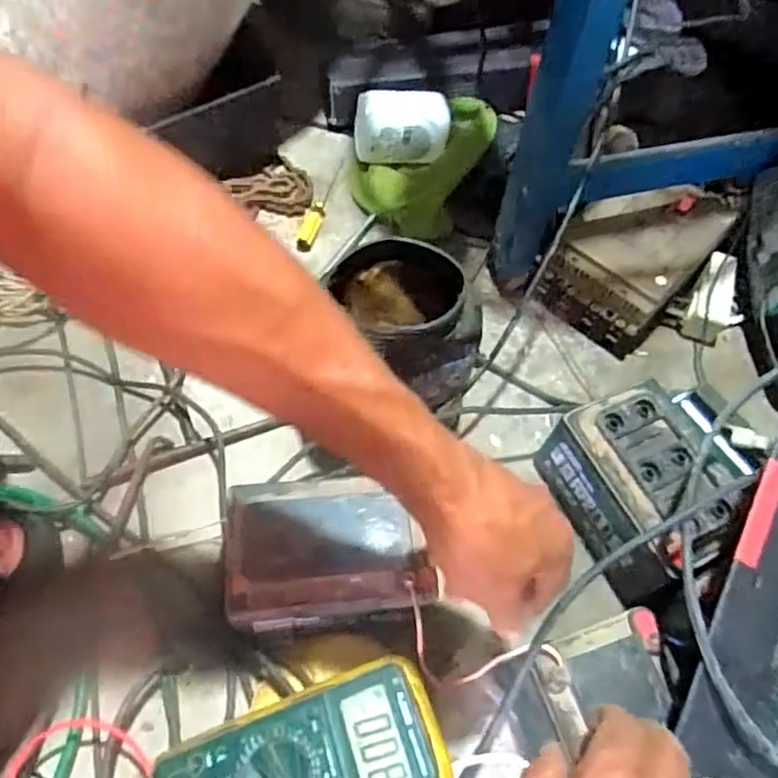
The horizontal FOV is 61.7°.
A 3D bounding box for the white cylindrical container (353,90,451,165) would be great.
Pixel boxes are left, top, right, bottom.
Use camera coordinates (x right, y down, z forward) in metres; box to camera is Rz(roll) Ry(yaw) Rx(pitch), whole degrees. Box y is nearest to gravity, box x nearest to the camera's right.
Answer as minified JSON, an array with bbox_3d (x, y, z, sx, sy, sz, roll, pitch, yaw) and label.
[{"bbox_3d":[0.015,-0.323,0.802,0.116,0.062,0.064,-5,59,-6],"label":"white cylindrical container"}]

